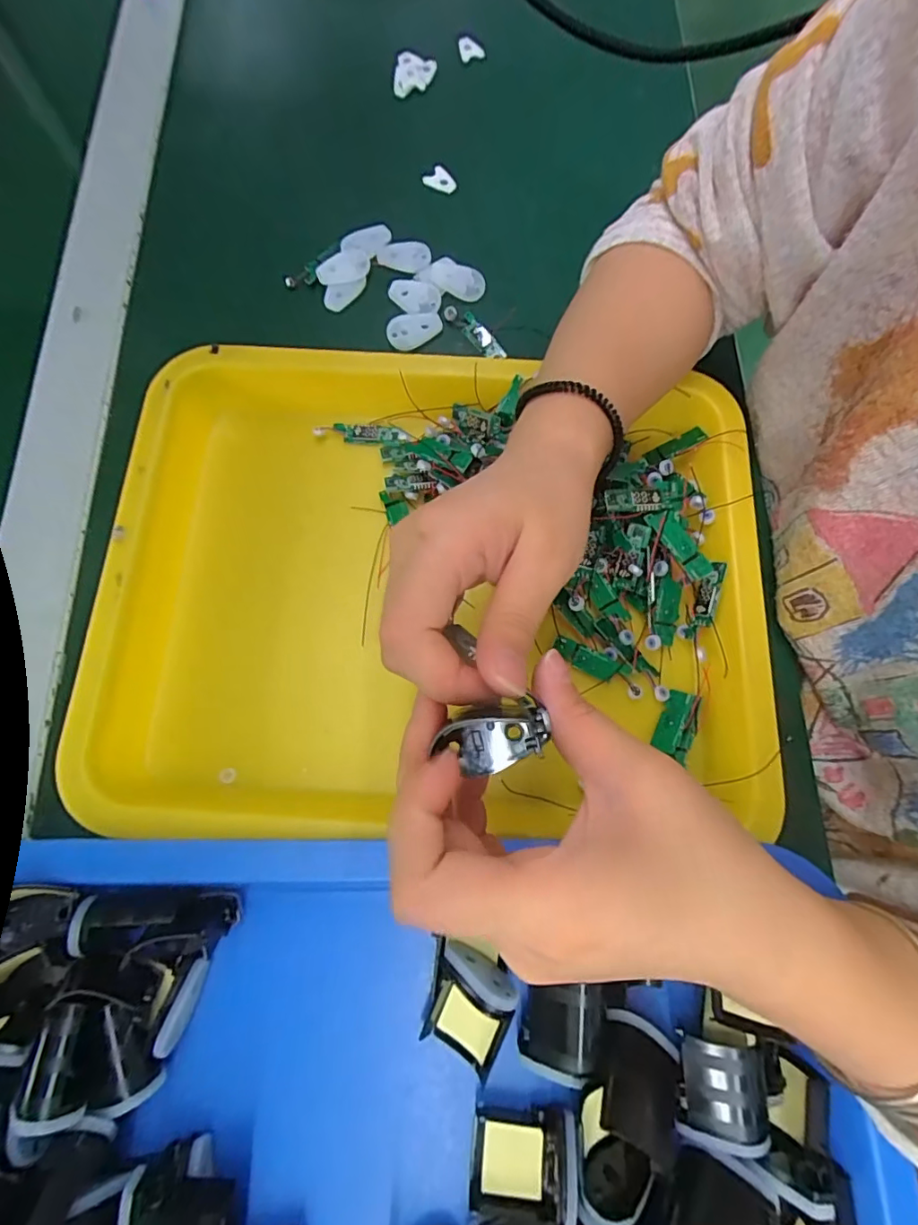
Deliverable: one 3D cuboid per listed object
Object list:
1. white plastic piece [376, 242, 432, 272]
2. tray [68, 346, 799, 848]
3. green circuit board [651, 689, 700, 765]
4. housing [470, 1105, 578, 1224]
[{"bbox_3d":[-0.037,-0.238,0.343,0.036,0.005,0.018,6,75,2],"label":"white plastic piece"},{"bbox_3d":[-0.020,-0.019,0.275,0.338,0.040,0.252,1,75,1],"label":"tray"},{"bbox_3d":[0.110,0.056,0.260,0.018,0.004,0.033,14,74,30],"label":"green circuit board"},{"bbox_3d":[0.027,0.227,0.212,0.041,0.018,0.037,3,75,2],"label":"housing"}]

